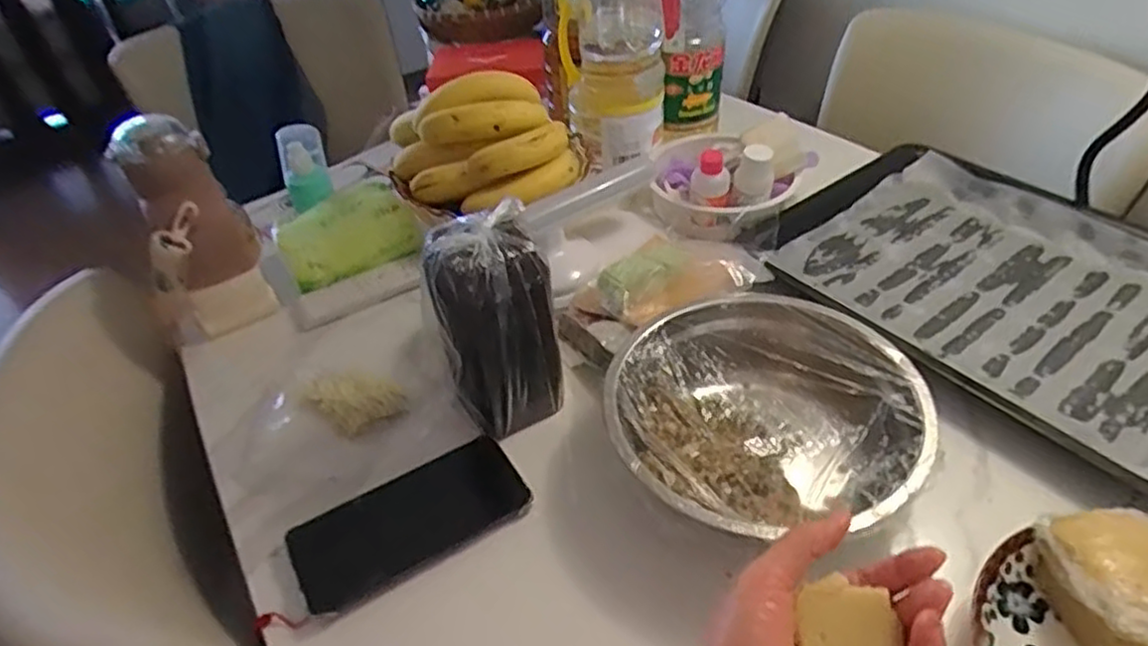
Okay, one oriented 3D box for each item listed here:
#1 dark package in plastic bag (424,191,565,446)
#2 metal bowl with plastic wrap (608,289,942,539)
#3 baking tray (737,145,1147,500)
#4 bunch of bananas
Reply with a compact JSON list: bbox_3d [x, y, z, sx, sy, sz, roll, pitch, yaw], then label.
[{"bbox_3d":[-0.057,0.007,0.513,0.082,0.172,0.054,-20,44,-17],"label":"dark package in plastic bag"},{"bbox_3d":[0.133,0.067,0.502,0.208,0.070,0.208,-3,42,2],"label":"metal bowl with plastic wrap"},{"bbox_3d":[0.388,-0.034,0.624,0.321,0.032,0.389,-30,48,-26],"label":"baking tray"},{"bbox_3d":[-0.085,-0.171,0.641,0.156,0.097,0.103,-15,43,-11],"label":"bunch of bananas"}]

